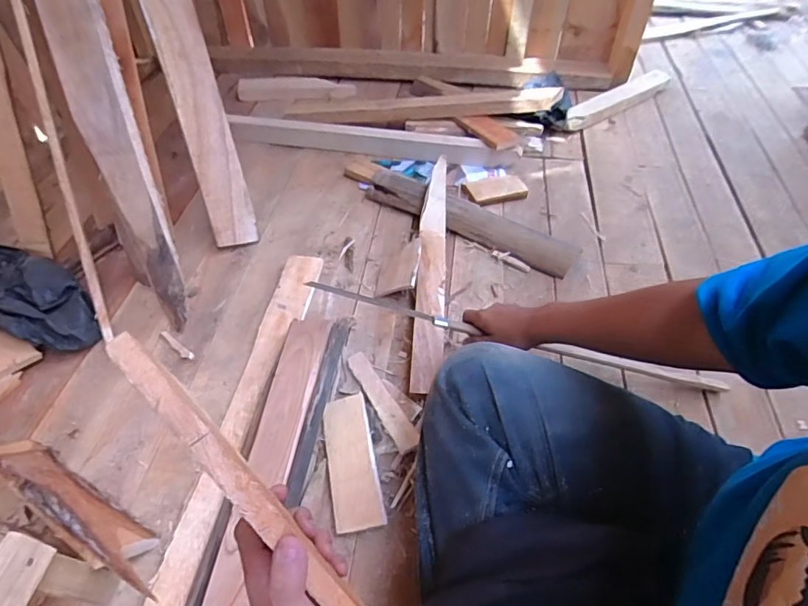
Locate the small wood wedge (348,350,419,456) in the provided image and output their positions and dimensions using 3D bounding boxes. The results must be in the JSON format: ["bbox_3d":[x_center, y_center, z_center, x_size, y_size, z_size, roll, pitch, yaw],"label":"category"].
[{"bbox_3d":[-0.033,0.138,0.716,0.037,0.011,0.169,-15,49,-28],"label":"small wood wedge"}]

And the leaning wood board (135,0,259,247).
[{"bbox_3d":[-0.408,-0.507,0.862,0.093,0.815,0.027,-18,14,-18],"label":"leaning wood board"}]

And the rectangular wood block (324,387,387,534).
[{"bbox_3d":[-0.070,0.206,0.659,0.062,0.023,0.177,-10,50,-8],"label":"rectangular wood block"}]

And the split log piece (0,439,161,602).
[{"bbox_3d":[-0.381,0.233,0.579,0.312,0.051,0.055,26,54,21],"label":"split log piece"}]

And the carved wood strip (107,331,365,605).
[{"bbox_3d":[-0.062,0.139,0.283,0.019,0.005,0.296,-41,102,-31],"label":"carved wood strip"}]

